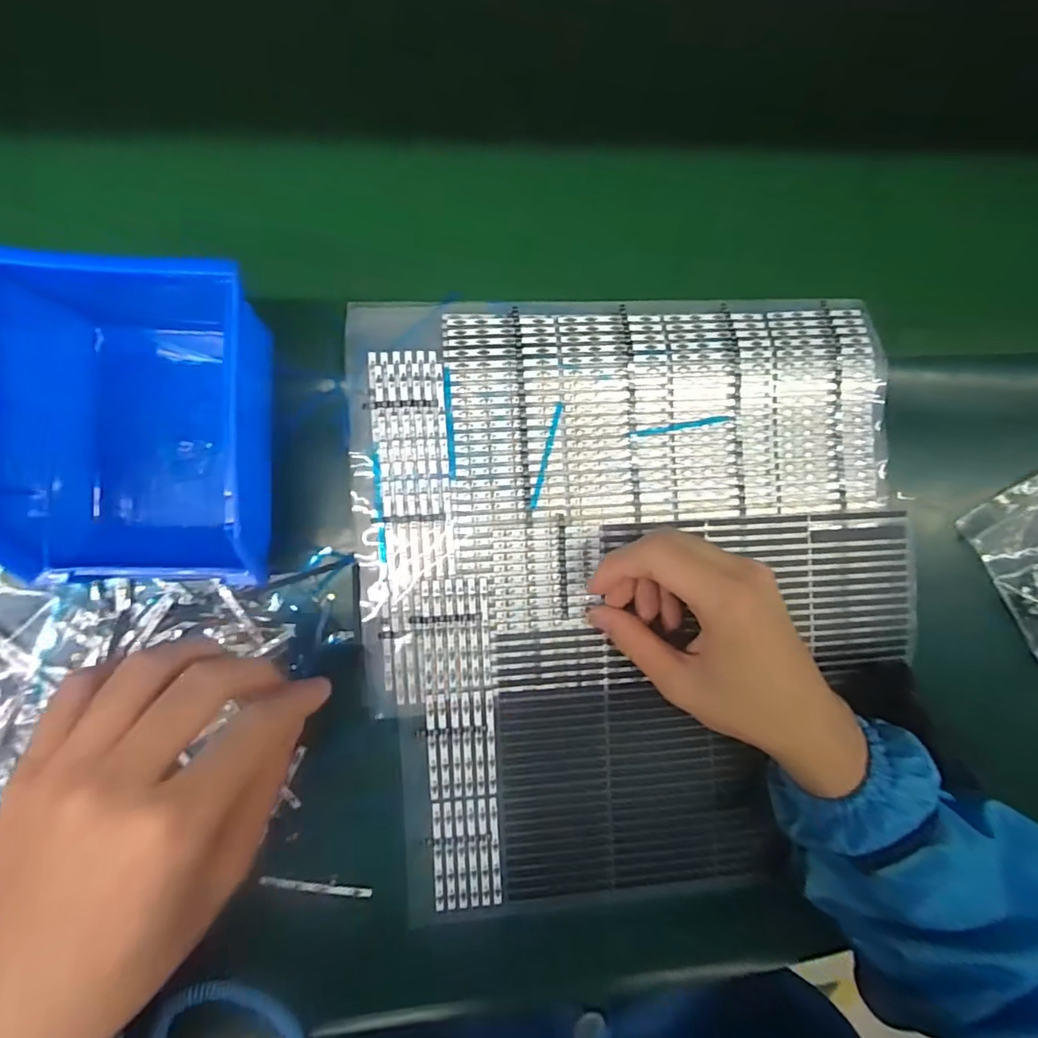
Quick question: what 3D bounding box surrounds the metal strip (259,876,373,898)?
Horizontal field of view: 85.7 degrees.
[{"bbox_3d":[-0.111,0.202,0.307,0.060,0.006,0.005,11,87,-6],"label":"metal strip"}]

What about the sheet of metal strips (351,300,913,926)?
[{"bbox_3d":[0.070,0.047,0.327,0.310,0.016,0.343,-2,93,-7],"label":"sheet of metal strips"}]

